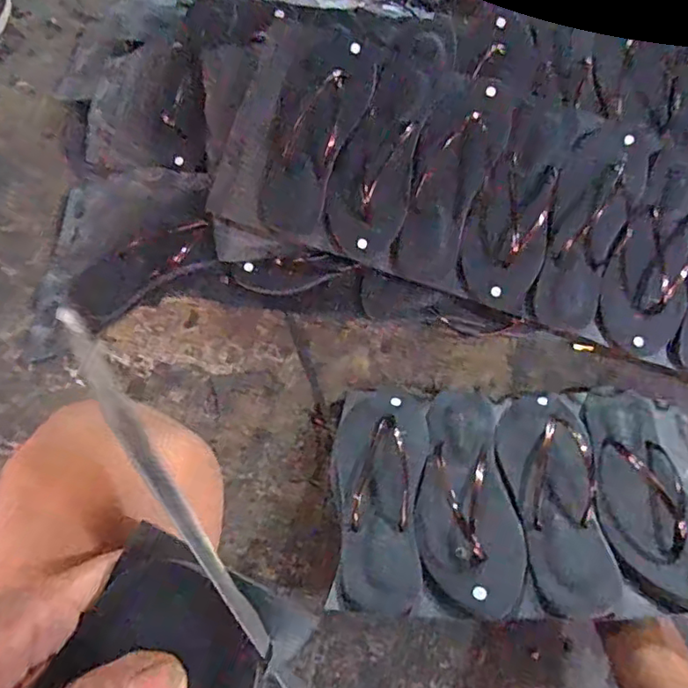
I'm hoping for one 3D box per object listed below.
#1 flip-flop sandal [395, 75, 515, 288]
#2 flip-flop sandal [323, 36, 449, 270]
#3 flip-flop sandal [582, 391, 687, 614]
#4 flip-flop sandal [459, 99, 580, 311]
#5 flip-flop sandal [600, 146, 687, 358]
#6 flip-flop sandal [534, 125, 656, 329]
[{"bbox_3d":[0.132,-0.204,0.732,0.095,0.030,0.254,19,100,8],"label":"flip-flop sandal"},{"bbox_3d":[0.056,-0.257,0.745,0.099,0.053,0.294,20,97,8],"label":"flip-flop sandal"},{"bbox_3d":[0.306,0.139,0.594,0.103,0.037,0.262,7,39,3],"label":"flip-flop sandal"},{"bbox_3d":[0.214,-0.175,0.716,0.097,0.031,0.254,17,94,7],"label":"flip-flop sandal"},{"bbox_3d":[0.380,-0.117,0.697,0.095,0.039,0.255,17,87,7],"label":"flip-flop sandal"},{"bbox_3d":[0.301,-0.148,0.715,0.088,0.030,0.259,19,92,8],"label":"flip-flop sandal"}]

